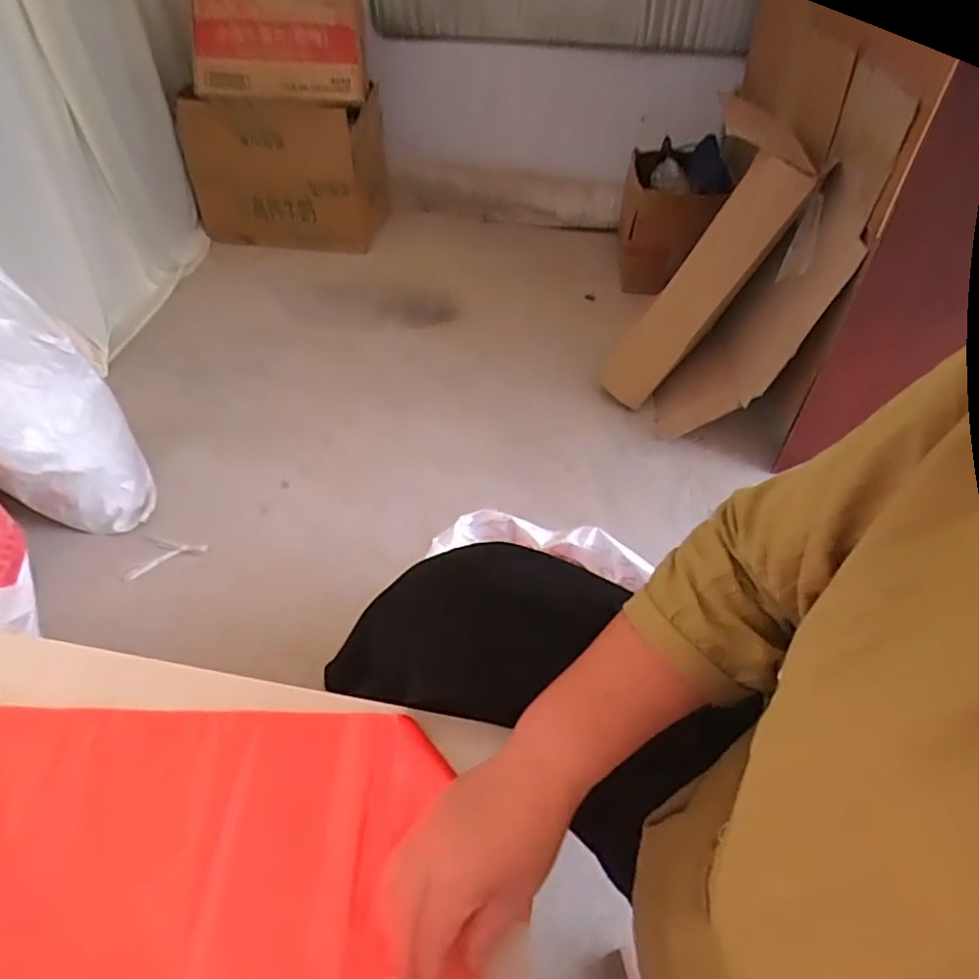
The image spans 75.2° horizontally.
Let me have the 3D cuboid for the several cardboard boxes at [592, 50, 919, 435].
[{"bbox_3d":[0.474,-0.401,1.210,0.237,0.715,0.285,18,43,-13],"label":"several cardboard boxes"}]

